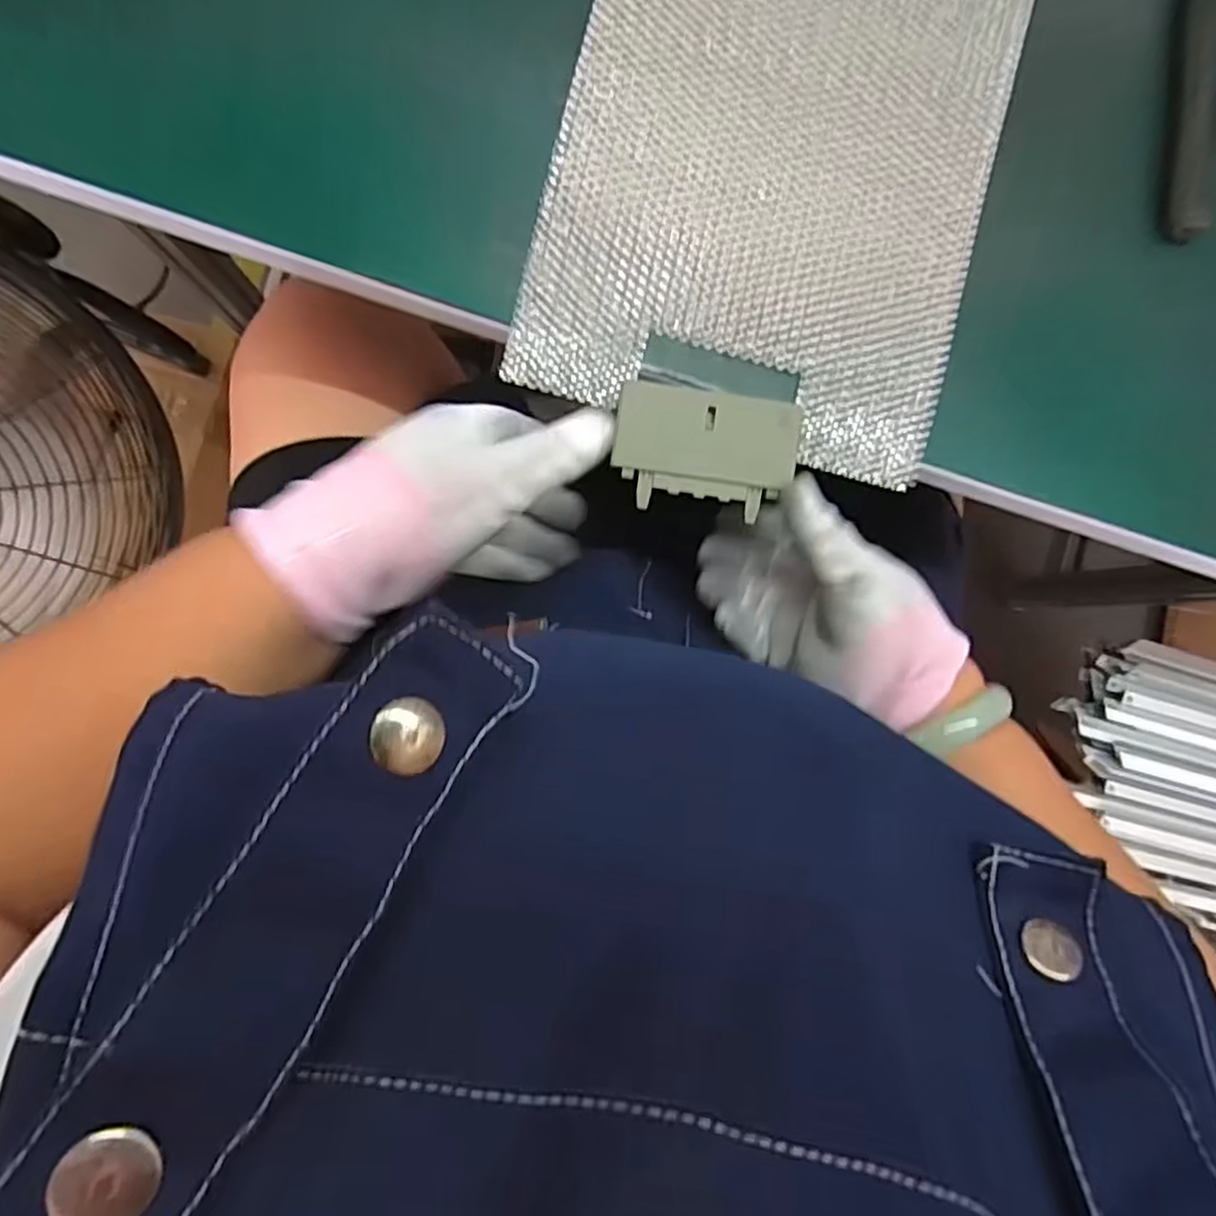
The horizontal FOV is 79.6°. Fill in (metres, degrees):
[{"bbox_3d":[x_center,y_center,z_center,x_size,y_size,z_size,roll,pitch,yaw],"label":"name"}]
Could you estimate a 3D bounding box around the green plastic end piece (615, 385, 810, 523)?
[{"bbox_3d":[0.046,-0.074,0.343,0.084,0.010,0.054,8,92,-7],"label":"green plastic end piece"}]

